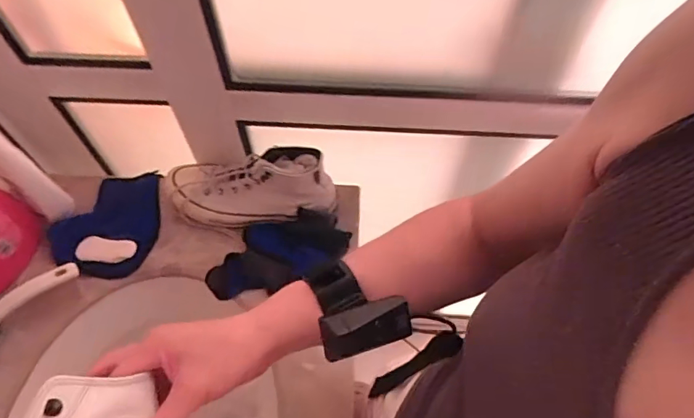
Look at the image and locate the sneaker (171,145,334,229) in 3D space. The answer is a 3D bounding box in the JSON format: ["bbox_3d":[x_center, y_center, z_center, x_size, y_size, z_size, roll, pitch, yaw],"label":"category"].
[{"bbox_3d":[-0.142,-0.036,0.696,0.235,0.094,0.089,-6,59,15],"label":"sneaker"}]

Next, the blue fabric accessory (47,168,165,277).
[{"bbox_3d":[-0.343,0.012,0.728,0.135,0.033,0.185,18,62,10],"label":"blue fabric accessory"}]

